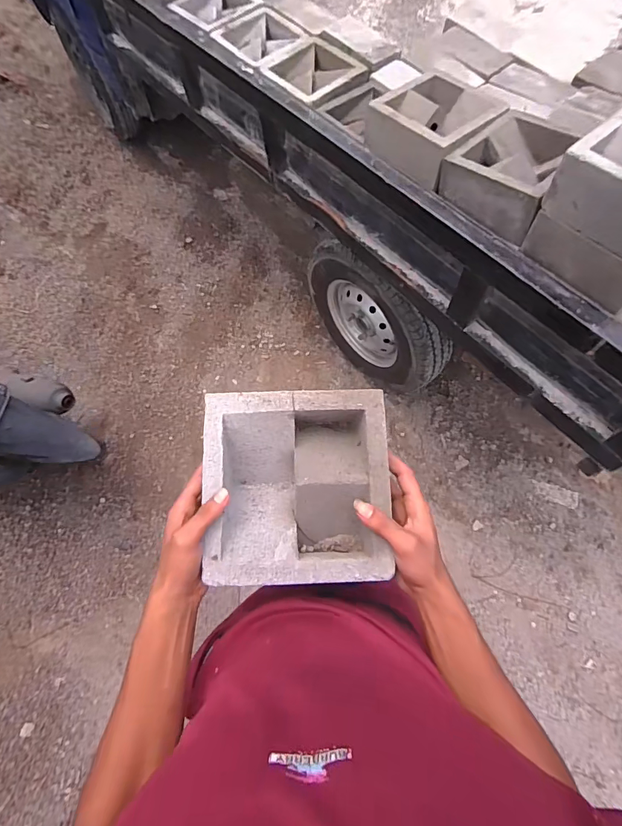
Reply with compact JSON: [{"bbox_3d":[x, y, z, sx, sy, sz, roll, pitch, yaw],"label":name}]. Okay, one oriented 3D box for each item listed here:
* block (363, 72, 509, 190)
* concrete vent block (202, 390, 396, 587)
[{"bbox_3d":[0.251,-0.593,0.859,0.212,0.098,0.214,-38,73,-13],"label":"block"},{"bbox_3d":[-0.014,0.082,0.463,0.191,0.075,0.197,-2,69,0],"label":"concrete vent block"}]

